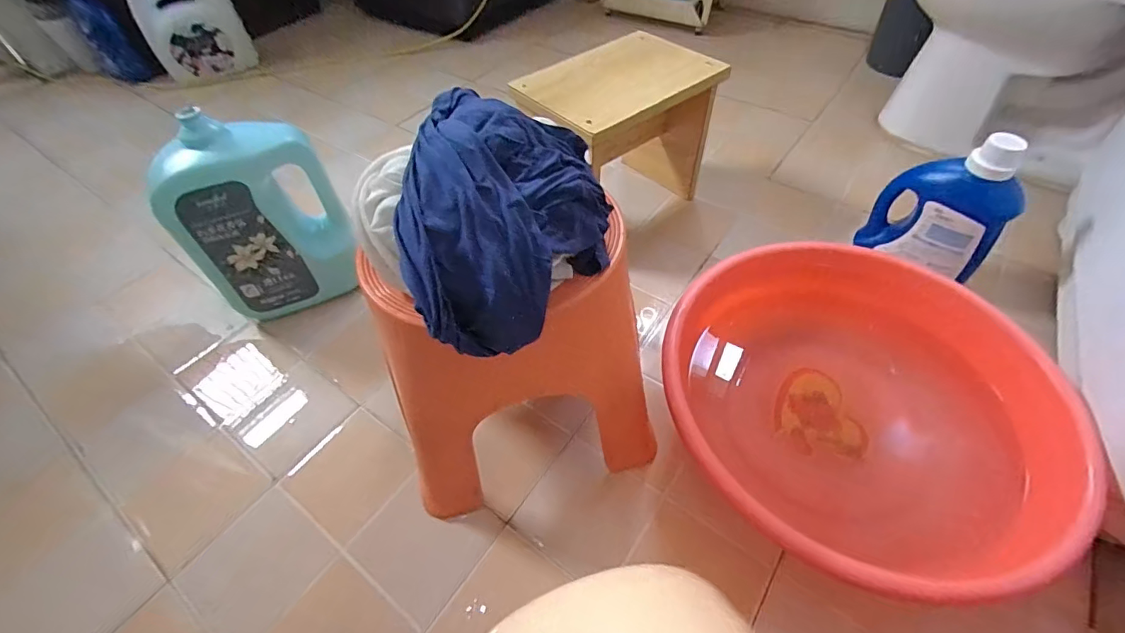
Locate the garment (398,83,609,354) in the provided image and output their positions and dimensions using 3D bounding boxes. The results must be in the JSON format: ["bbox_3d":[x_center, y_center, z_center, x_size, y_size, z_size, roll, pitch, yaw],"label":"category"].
[{"bbox_3d":[-0.048,-0.082,0.407,0.169,0.114,0.215,4,51,6],"label":"garment"}]

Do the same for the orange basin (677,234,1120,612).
[{"bbox_3d":[0.363,0.101,0.646,0.438,0.158,0.412,-1,50,2],"label":"orange basin"}]

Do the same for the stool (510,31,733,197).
[{"bbox_3d":[0.096,-0.309,0.913,0.341,0.292,0.212,-31,56,-21],"label":"stool"}]

